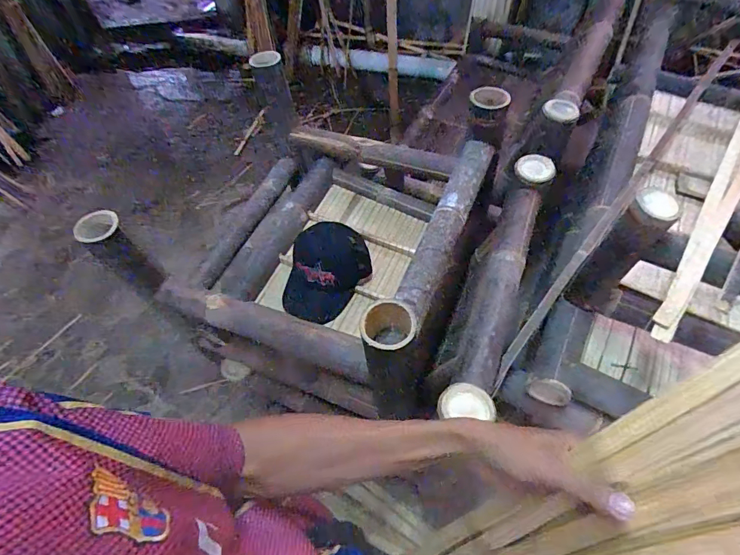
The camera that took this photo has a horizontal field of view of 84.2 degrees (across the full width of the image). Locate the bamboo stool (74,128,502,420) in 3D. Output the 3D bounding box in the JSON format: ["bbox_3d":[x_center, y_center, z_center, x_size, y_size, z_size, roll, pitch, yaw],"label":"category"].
[{"bbox_3d":[-0.090,-0.123,0.943,0.584,0.286,0.605,18,60,14],"label":"bamboo stool"}]

